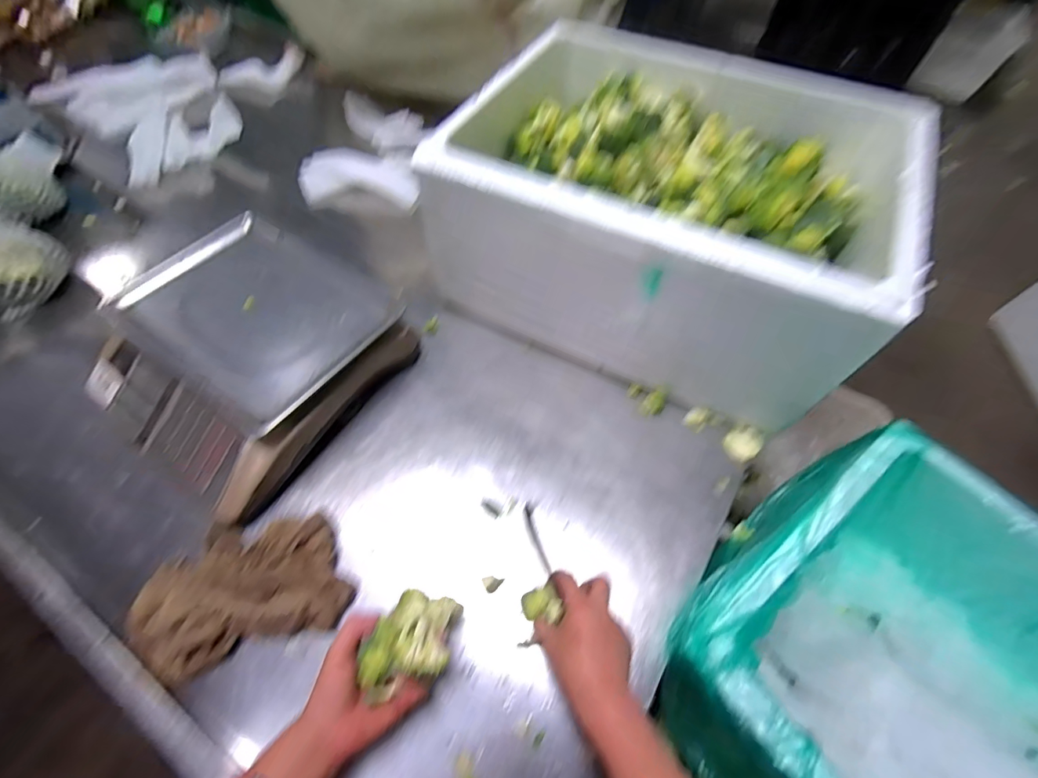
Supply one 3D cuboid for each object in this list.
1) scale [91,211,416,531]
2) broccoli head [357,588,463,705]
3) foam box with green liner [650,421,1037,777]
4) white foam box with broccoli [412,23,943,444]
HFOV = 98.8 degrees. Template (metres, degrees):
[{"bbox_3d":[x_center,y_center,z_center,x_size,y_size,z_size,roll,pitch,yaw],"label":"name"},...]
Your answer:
[{"bbox_3d":[-0.381,-0.049,0.631,0.338,0.113,0.343,31,63,17],"label":"scale"},{"bbox_3d":[-0.099,0.233,0.406,0.071,0.049,0.085,10,61,5],"label":"broccoli head"},{"bbox_3d":[0.482,0.387,0.495,0.442,0.224,0.562,-33,65,-19],"label":"foam box with green liner"},{"bbox_3d":[0.202,-0.257,0.661,0.546,0.267,0.414,24,61,13],"label":"white foam box with broccoli"}]

